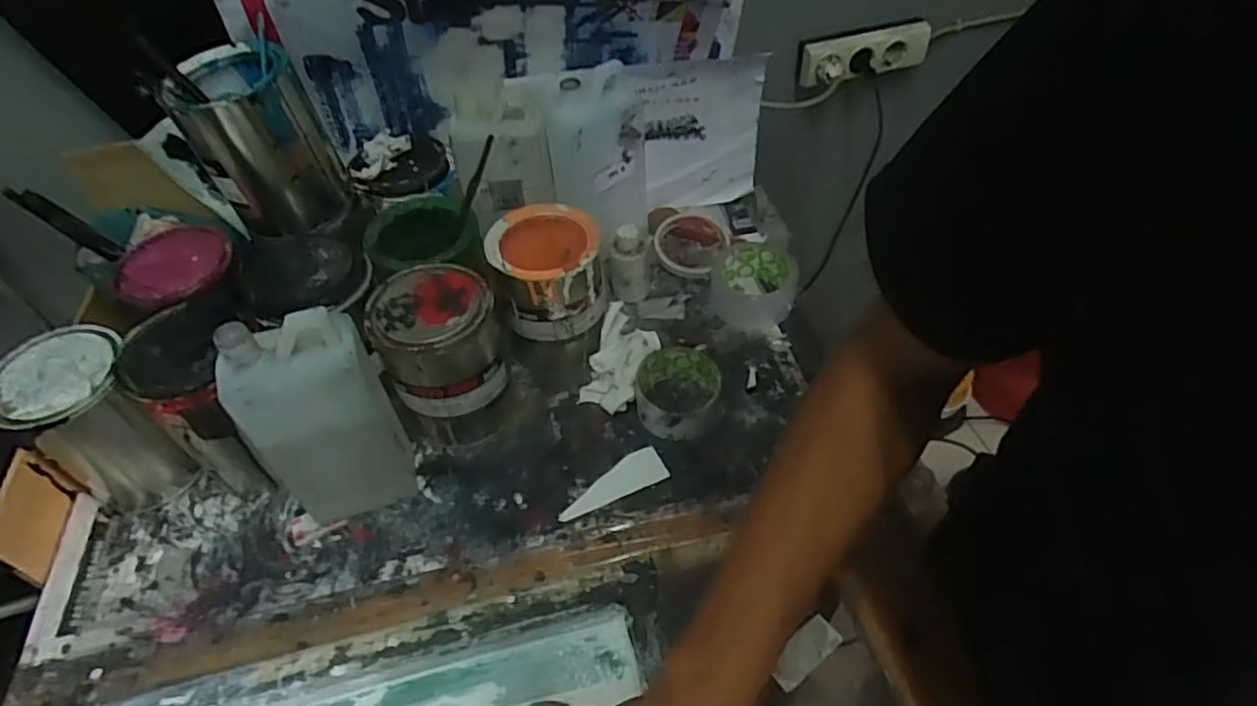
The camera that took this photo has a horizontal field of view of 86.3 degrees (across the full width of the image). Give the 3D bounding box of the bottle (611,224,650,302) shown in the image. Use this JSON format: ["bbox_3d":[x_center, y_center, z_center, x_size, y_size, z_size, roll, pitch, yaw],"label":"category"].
[{"bbox_3d":[0.001,-0.096,0.730,0.038,0.083,0.030,-5,49,-2],"label":"bottle"}]

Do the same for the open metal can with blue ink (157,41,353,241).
[{"bbox_3d":[-0.341,-0.195,0.624,0.100,0.140,0.099,-3,50,4],"label":"open metal can with blue ink"}]

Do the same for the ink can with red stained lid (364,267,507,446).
[{"bbox_3d":[-0.170,0.006,0.633,0.110,0.147,0.106,-22,52,-14],"label":"ink can with red stained lid"}]

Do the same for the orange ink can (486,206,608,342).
[{"bbox_3d":[-0.079,-0.083,0.668,0.101,0.082,0.108,-1,49,1],"label":"orange ink can"}]

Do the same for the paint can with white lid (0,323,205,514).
[{"bbox_3d":[-0.470,0.059,0.601,0.101,0.153,0.098,-1,49,1],"label":"paint can with white lid"}]

